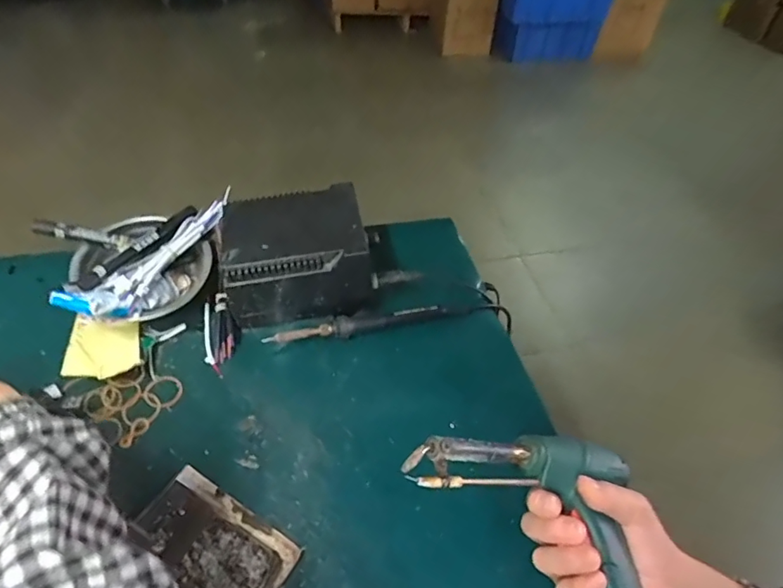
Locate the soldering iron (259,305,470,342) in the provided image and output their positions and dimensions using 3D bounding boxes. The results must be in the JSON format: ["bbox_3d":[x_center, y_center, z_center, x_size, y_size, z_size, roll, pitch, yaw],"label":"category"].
[{"bbox_3d":[-0.020,0.027,0.525,0.214,0.019,0.029,-9,47,-13],"label":"soldering iron"}]

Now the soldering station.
[{"bbox_3d":[-0.096,-0.037,0.527,0.146,0.099,0.121,-5,46,-10],"label":"soldering station"}]

